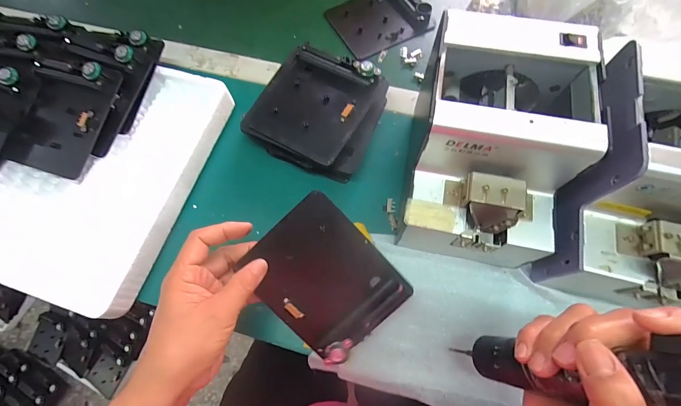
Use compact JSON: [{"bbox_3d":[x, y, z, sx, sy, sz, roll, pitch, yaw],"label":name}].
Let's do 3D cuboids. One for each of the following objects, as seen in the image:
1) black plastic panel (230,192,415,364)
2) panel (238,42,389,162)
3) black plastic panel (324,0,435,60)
[{"bbox_3d":[-0.015,0.069,0.291,0.106,0.014,0.128,-43,93,5],"label":"black plastic panel"},{"bbox_3d":[-0.031,-0.116,0.359,0.118,0.022,0.127,26,71,13],"label":"panel"},{"bbox_3d":[0.058,-0.274,0.472,0.129,0.016,0.112,-28,71,-9],"label":"black plastic panel"}]

